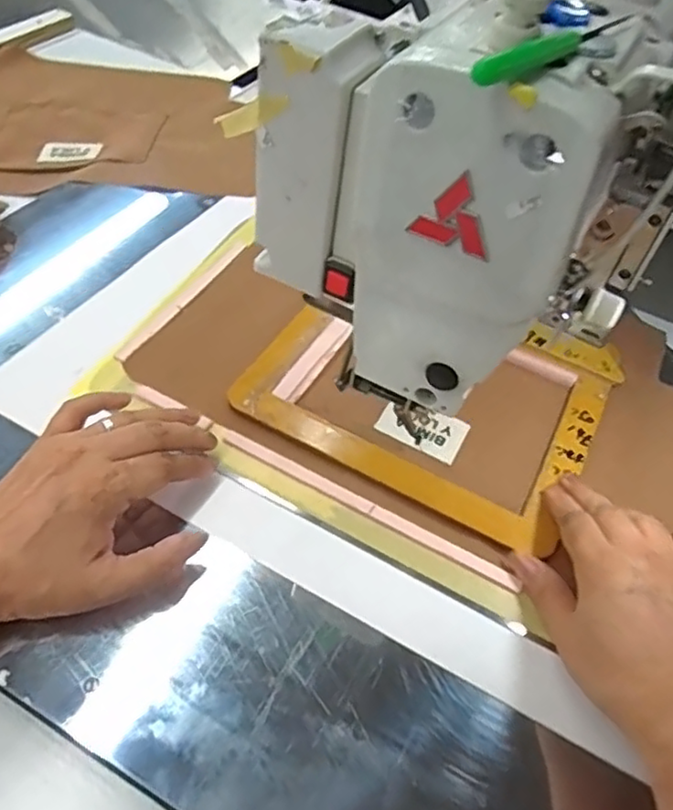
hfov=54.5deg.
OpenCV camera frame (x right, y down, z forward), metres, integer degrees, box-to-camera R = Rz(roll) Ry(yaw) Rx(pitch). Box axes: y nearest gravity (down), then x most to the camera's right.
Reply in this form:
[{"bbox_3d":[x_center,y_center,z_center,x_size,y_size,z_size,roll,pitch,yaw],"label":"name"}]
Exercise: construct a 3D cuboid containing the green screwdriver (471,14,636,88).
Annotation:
[{"bbox_3d":[0.085,-0.136,0.246,0.102,0.011,0.008,-34,61,-31],"label":"green screwdriver"}]

